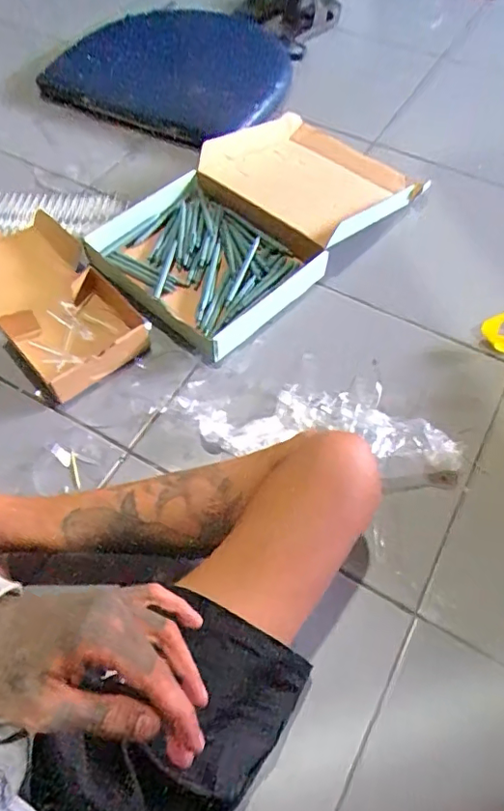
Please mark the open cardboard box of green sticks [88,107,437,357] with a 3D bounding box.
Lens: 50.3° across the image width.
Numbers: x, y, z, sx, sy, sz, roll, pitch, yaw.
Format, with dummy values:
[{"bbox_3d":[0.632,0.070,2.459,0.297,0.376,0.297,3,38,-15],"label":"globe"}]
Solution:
[{"bbox_3d":[-0.008,-0.331,0.917,0.329,0.087,0.516,40,66,21],"label":"open cardboard box of green sticks"}]

